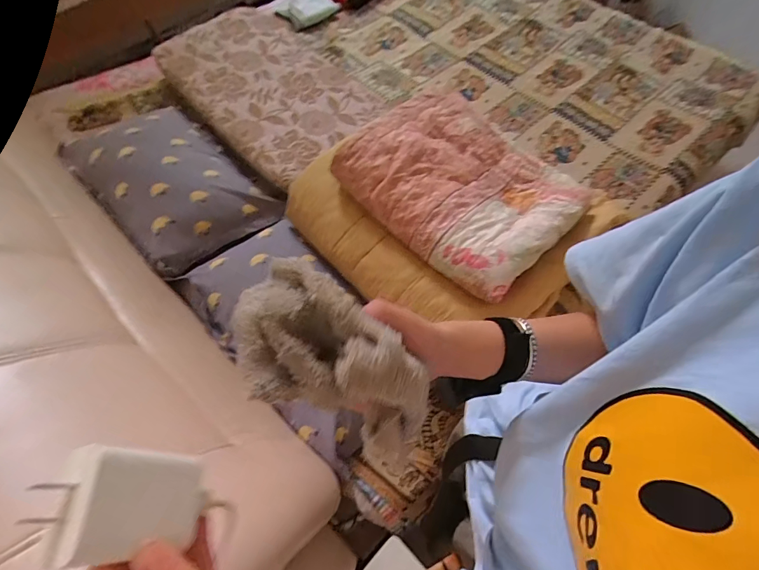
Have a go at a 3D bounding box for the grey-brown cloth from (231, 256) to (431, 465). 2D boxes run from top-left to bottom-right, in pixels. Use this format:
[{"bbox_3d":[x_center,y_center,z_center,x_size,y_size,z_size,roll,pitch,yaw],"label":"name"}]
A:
[{"bbox_3d":[-0.040,0.049,0.256,0.154,0.070,0.081,38,69,18],"label":"grey-brown cloth"}]

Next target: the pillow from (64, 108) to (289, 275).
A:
[{"bbox_3d":[-0.607,-0.317,1.118,0.384,0.143,0.591,-40,69,-18],"label":"pillow"}]

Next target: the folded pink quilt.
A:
[{"bbox_3d":[0.204,-0.248,0.886,0.491,0.088,0.413,41,70,19],"label":"folded pink quilt"}]

